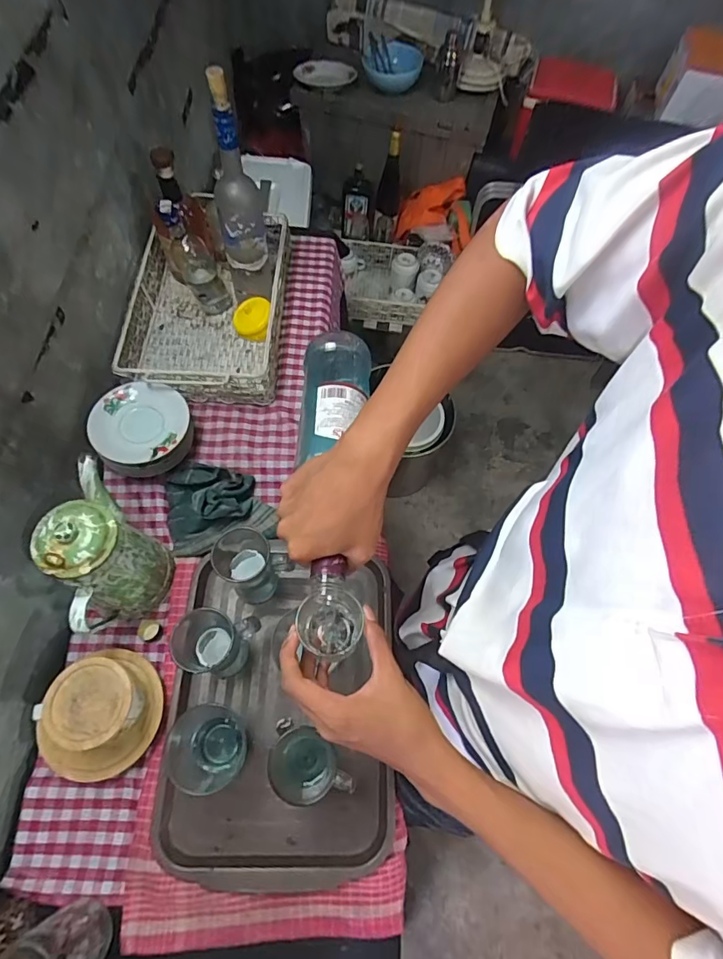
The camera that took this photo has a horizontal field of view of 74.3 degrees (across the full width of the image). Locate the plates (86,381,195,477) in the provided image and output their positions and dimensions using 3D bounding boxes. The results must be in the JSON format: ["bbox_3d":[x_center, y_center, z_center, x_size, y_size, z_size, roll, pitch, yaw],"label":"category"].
[{"bbox_3d":[-0.353,-0.076,0.779,0.147,0.074,0.144,1,63,-3],"label":"plates"}]

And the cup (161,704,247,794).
[{"bbox_3d":[-0.200,0.340,0.610,0.088,0.086,0.097,-18,66,-12],"label":"cup"}]

